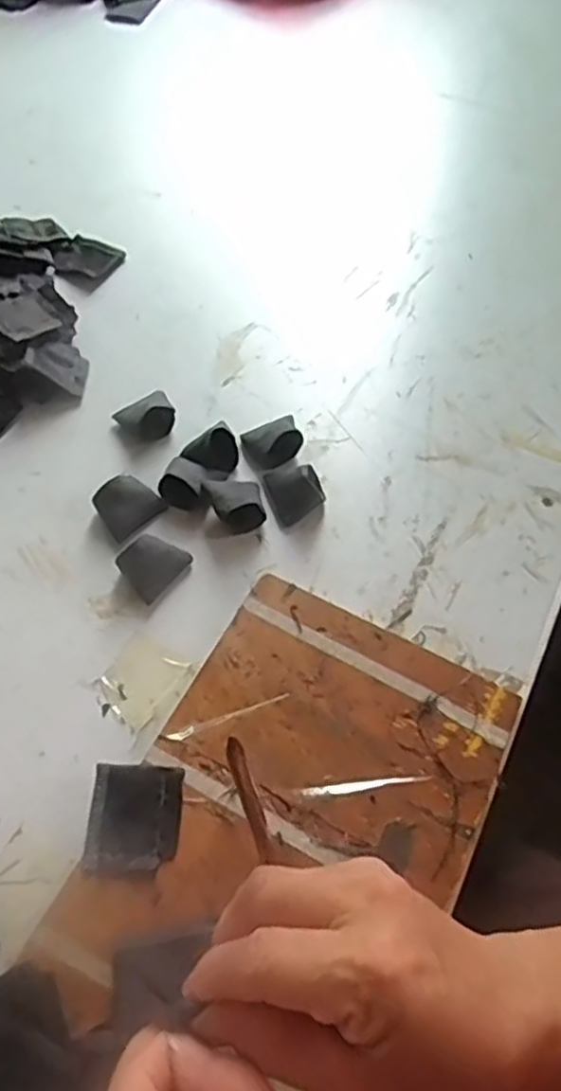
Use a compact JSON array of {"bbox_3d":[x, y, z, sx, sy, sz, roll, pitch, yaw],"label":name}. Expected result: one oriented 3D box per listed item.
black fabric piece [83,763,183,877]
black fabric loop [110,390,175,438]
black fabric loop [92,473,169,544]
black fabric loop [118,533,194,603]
[{"bbox_3d":[-0.078,0.146,0.384,0.047,0.004,0.054,1,60,0],"label":"black fabric piece"},{"bbox_3d":[-0.100,-0.100,0.536,0.042,0.023,0.034,-33,65,-18],"label":"black fabric loop"},{"bbox_3d":[-0.103,-0.028,0.491,0.041,0.023,0.035,-32,65,-18],"label":"black fabric loop"},{"bbox_3d":[-0.082,0.011,0.467,0.041,0.026,0.033,-40,68,-21],"label":"black fabric loop"}]

